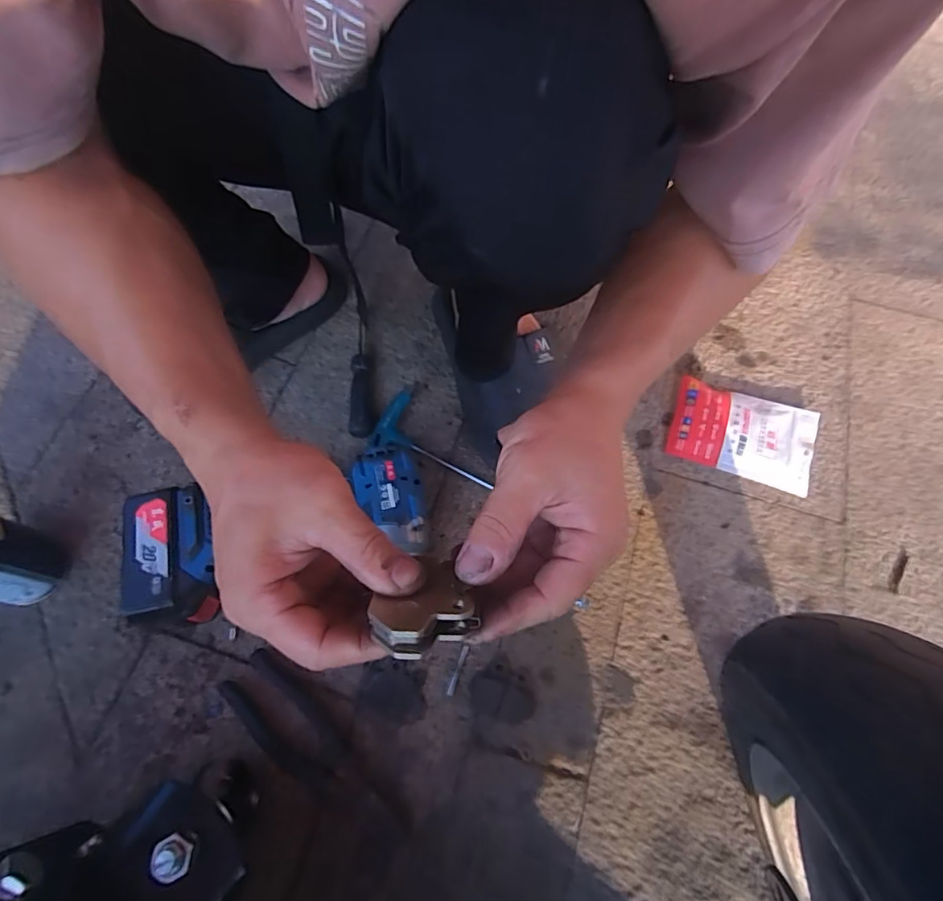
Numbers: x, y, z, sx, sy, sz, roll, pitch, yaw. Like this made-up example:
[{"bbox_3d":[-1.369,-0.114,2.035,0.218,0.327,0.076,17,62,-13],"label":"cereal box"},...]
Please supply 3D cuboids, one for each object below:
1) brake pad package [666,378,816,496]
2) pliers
[{"bbox_3d":[0.291,-0.019,0.571,0.149,0.013,0.097,19,69,7],"label":"brake pad package"},{"bbox_3d":[-0.130,0.244,0.439,0.185,0.016,0.051,35,71,13],"label":"pliers"}]

